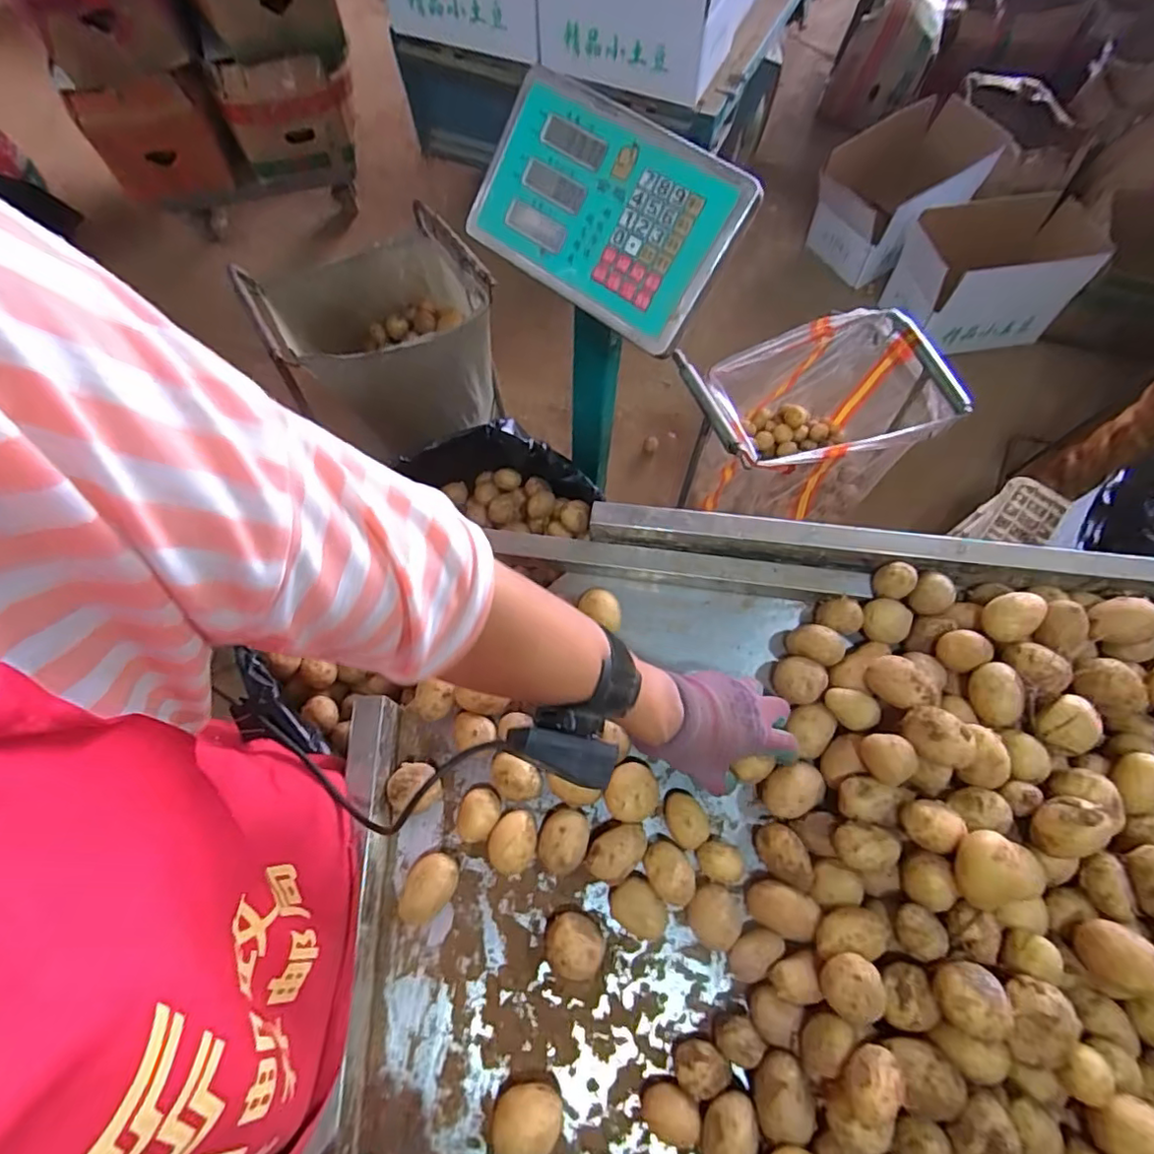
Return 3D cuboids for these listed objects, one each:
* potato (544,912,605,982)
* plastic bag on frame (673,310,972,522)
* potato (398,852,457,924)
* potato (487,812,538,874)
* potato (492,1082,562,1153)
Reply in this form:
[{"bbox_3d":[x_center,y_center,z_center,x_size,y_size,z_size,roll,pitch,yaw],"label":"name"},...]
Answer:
[{"bbox_3d":[-0.002,0.278,0.439,0.044,0.037,0.039,18,69,9],"label":"potato"},{"bbox_3d":[0.323,-0.228,0.888,0.352,0.266,0.232,-13,67,-4],"label":"plastic bag on frame"},{"bbox_3d":[-0.114,0.244,0.455,0.034,0.028,0.052,26,70,12],"label":"potato"},{"bbox_3d":[-0.050,0.213,0.469,0.036,0.035,0.044,8,68,5],"label":"potato"},{"bbox_3d":[-0.033,0.367,0.395,0.044,0.032,0.038,3,67,2],"label":"potato"}]

